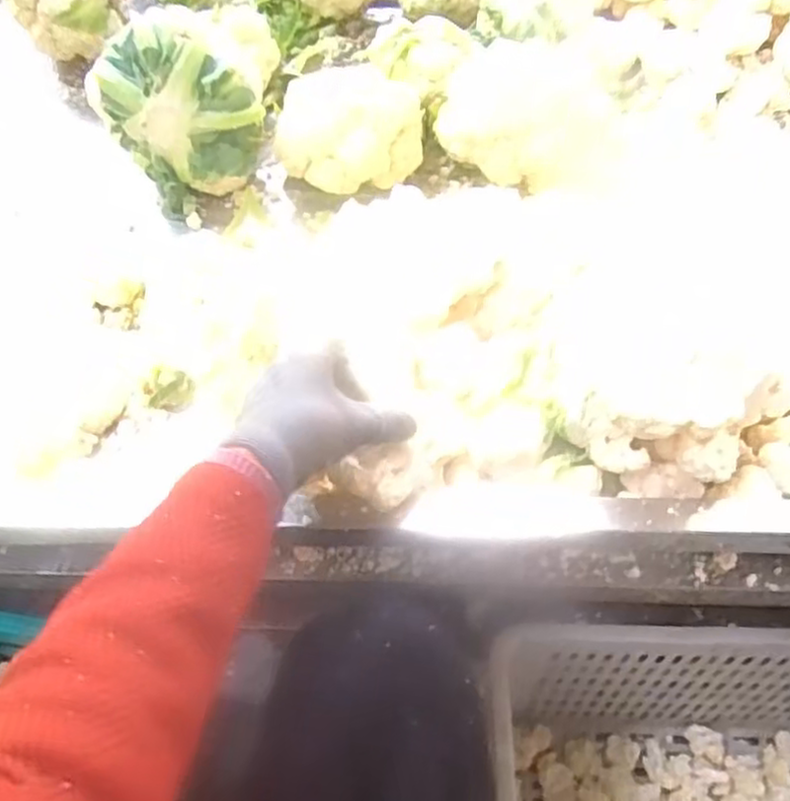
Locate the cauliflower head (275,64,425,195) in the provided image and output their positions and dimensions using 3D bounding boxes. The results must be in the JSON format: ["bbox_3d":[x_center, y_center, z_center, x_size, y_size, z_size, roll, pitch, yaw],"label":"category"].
[{"bbox_3d":[-0.052,-0.310,0.818,0.167,0.089,0.124,-1,51,-1],"label":"cauliflower head"}]

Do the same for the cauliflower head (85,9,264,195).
[{"bbox_3d":[-0.240,-0.332,0.799,0.151,0.150,0.115,26,56,19],"label":"cauliflower head"}]

